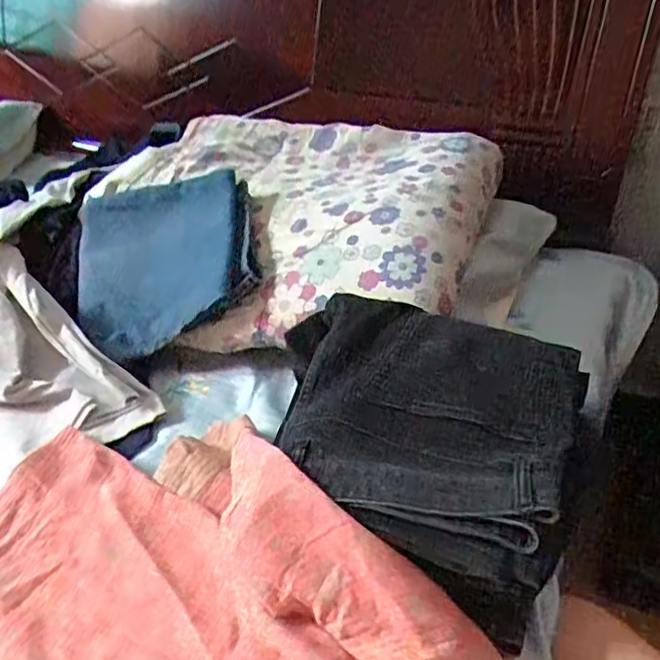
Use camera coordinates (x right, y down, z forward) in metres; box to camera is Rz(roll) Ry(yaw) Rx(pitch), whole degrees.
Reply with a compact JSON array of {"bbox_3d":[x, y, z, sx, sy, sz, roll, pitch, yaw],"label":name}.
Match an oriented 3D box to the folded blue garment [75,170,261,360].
[{"bbox_3d":[-0.207,-0.081,0.783,0.244,0.050,0.223,-10,76,17],"label":"folded blue garment"}]

